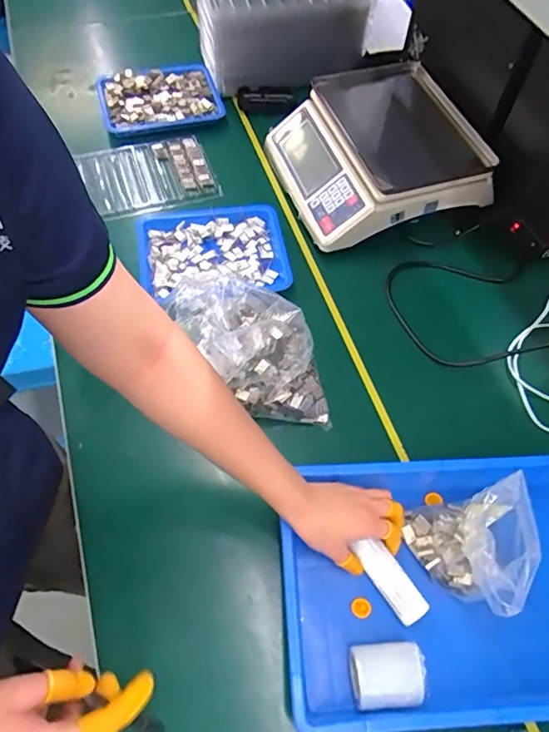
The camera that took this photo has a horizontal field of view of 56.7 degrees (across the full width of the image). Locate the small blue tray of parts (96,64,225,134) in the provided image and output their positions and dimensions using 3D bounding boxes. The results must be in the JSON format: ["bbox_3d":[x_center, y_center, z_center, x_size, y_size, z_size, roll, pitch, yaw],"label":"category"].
[{"bbox_3d":[-0.218,-0.514,0.970,0.225,0.035,0.165,-10,61,-8],"label":"small blue tray of parts"}]

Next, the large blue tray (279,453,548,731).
[{"bbox_3d":[0.191,0.229,0.531,0.362,0.062,0.255,-3,60,-4],"label":"large blue tray"}]

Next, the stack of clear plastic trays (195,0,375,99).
[{"bbox_3d":[0.015,-0.677,0.978,0.322,0.137,0.239,-11,61,-9],"label":"stack of clear plastic trays"}]

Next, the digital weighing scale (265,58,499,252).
[{"bbox_3d":[0.155,-0.365,0.852,0.289,0.123,0.340,-16,62,-11],"label":"digital weighing scale"}]

